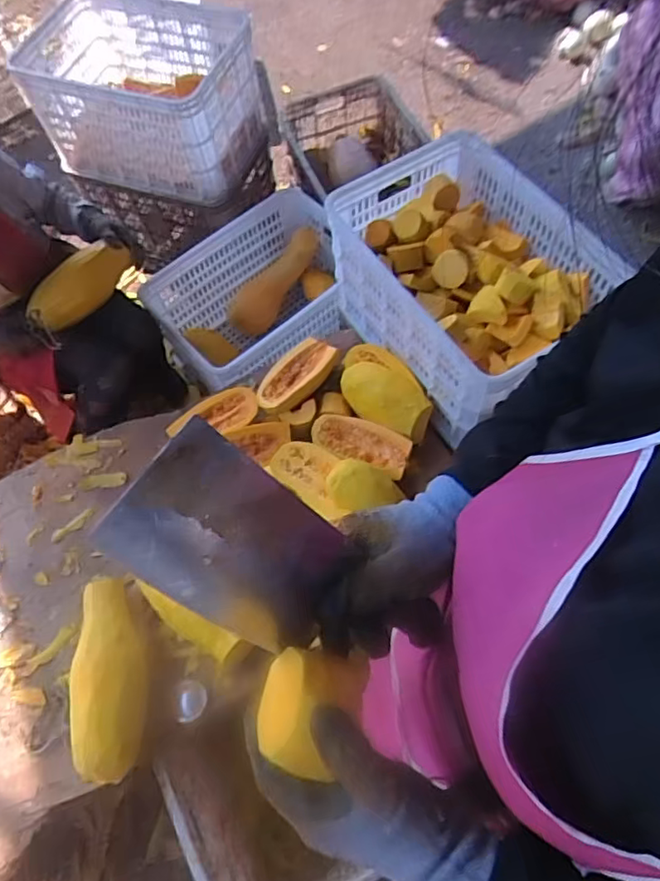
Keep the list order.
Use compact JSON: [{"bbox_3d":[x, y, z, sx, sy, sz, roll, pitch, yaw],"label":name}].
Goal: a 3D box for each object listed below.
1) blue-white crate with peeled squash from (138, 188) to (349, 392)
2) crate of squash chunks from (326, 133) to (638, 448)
[{"bbox_3d":[-0.162,-0.364,1.660,0.578,0.320,0.458,-37,68,-13],"label":"blue-white crate with peeled squash"},{"bbox_3d":[0.293,-0.334,1.224,0.396,0.248,0.553,-32,67,-11],"label":"crate of squash chunks"}]

